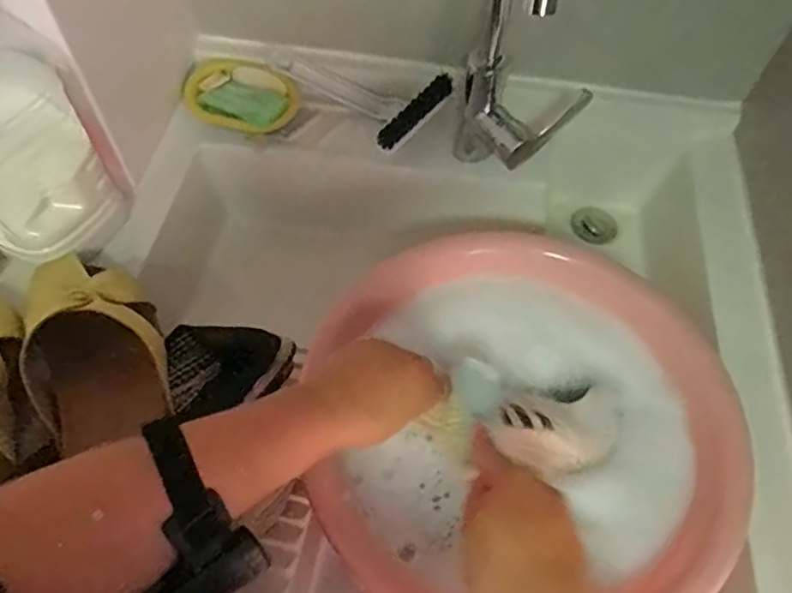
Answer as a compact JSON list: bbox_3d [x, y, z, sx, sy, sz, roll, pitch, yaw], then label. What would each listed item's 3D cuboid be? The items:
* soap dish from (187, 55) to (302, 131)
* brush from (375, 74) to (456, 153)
[{"bbox_3d":[-0.177,-0.232,0.696,0.124,0.023,0.089,-3,69,-5],"label":"soap dish"},{"bbox_3d":[0.022,-0.209,0.687,0.108,0.017,0.022,-44,67,0],"label":"brush"}]

